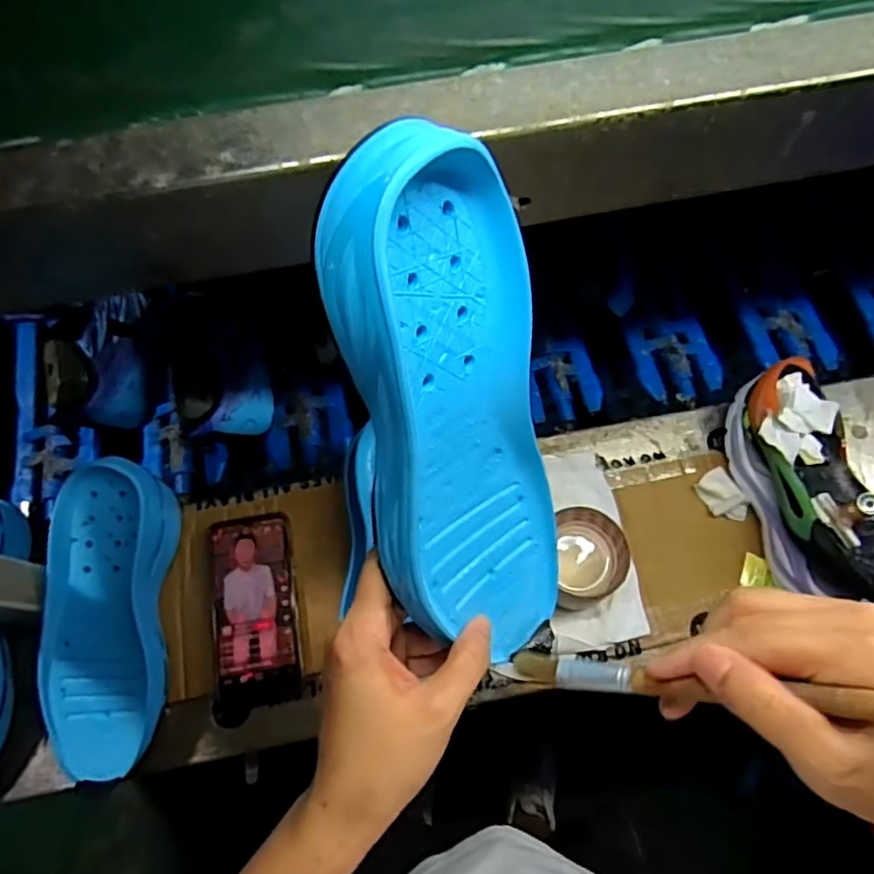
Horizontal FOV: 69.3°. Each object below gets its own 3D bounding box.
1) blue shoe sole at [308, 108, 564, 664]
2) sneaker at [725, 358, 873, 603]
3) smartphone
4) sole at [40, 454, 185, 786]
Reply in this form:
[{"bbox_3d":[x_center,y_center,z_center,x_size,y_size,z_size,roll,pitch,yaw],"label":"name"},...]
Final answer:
[{"bbox_3d":[0.001,0.000,0.291,0.095,0.253,0.048,-34,36,-29],"label":"blue shoe sole"},{"bbox_3d":[0.354,0.051,0.593,0.104,0.084,0.237,-12,64,-6],"label":"sneaker"},{"bbox_3d":[-0.168,0.154,0.586,0.077,0.014,0.164,-7,72,-4],"label":"smartphone"},{"bbox_3d":[-0.281,0.154,0.555,0.097,0.070,0.252,0,81,0],"label":"sole"}]

